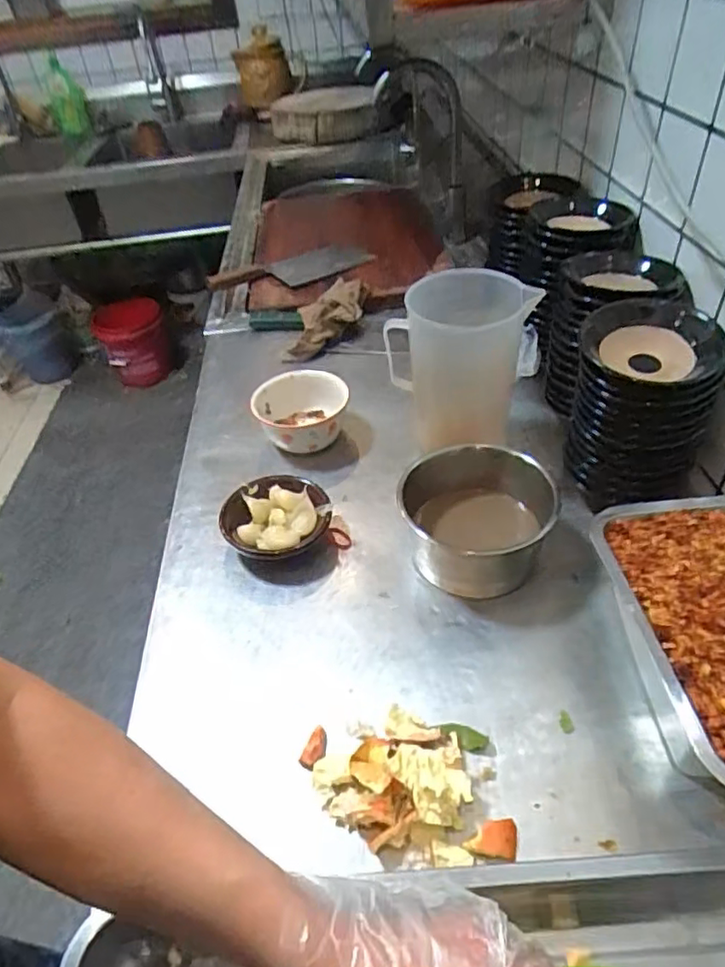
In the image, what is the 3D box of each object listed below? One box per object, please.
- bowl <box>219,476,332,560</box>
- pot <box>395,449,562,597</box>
[{"bbox_3d":[-0.095,0.045,0.679,0.117,0.045,0.120,-4,42,3],"label":"bowl"},{"bbox_3d":[0.123,0.035,0.636,0.142,0.097,0.147,-4,42,3],"label":"pot"}]

